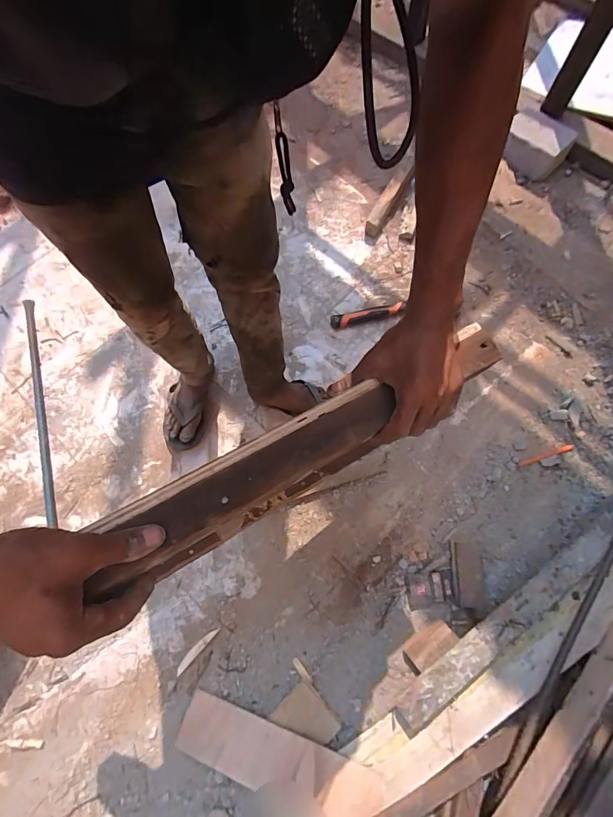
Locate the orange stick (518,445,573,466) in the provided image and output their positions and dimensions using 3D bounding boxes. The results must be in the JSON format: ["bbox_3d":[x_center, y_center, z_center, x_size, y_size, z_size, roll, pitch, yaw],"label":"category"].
[{"bbox_3d":[0.609,0.118,1.014,0.156,0.010,0.014,-17,71,-5],"label":"orange stick"}]

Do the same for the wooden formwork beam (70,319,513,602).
[{"bbox_3d":[0.018,0.028,0.397,0.449,0.027,0.062,-29,71,-19],"label":"wooden formwork beam"}]

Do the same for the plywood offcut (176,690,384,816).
[{"bbox_3d":[-0.065,0.678,0.766,0.396,0.014,0.104,11,54,20],"label":"plywood offcut"}]

